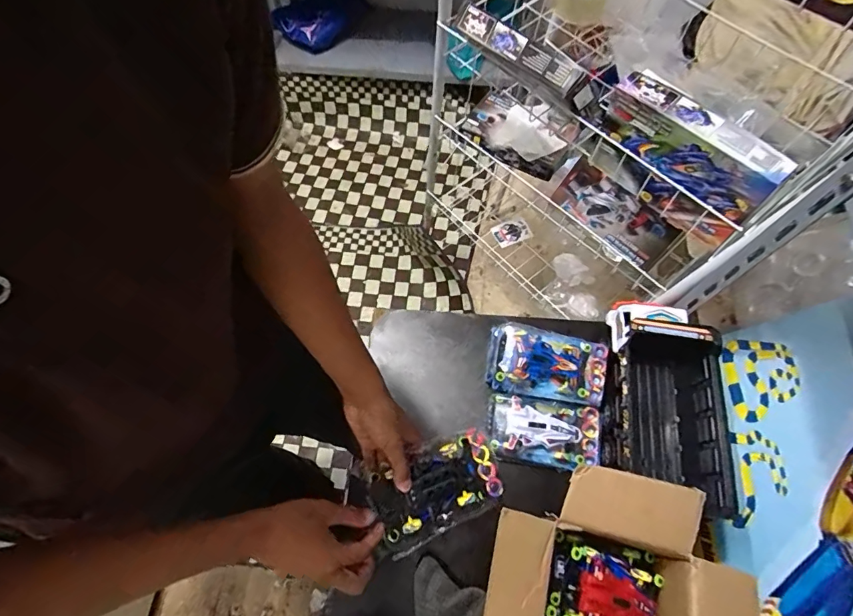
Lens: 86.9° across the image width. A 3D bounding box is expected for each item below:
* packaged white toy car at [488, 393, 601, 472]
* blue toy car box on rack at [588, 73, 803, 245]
[{"bbox_3d":[0.180,0.193,0.696,0.165,0.034,0.096,9,65,6],"label":"packaged white toy car"},{"bbox_3d":[0.343,-0.202,0.621,0.041,0.148,0.230,-39,69,-15],"label":"blue toy car box on rack"}]

